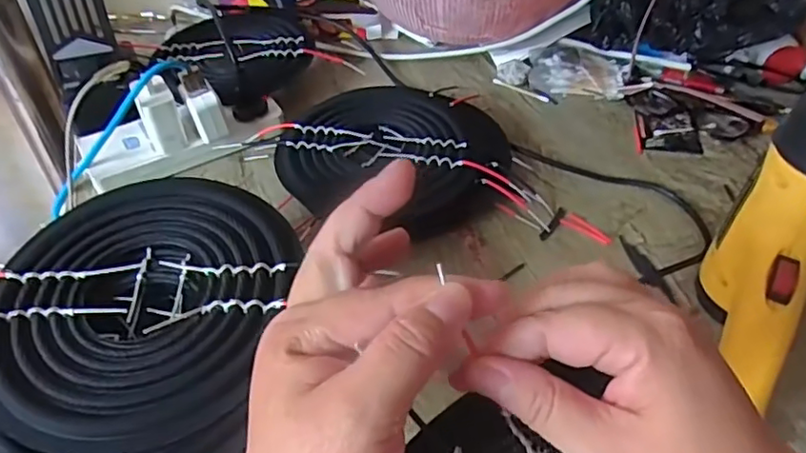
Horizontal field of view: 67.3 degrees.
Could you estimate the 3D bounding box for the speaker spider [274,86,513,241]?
[{"bbox_3d":[-0.008,-0.070,0.575,0.212,0.049,0.182,-4,45,-4],"label":"speaker spider"}]

